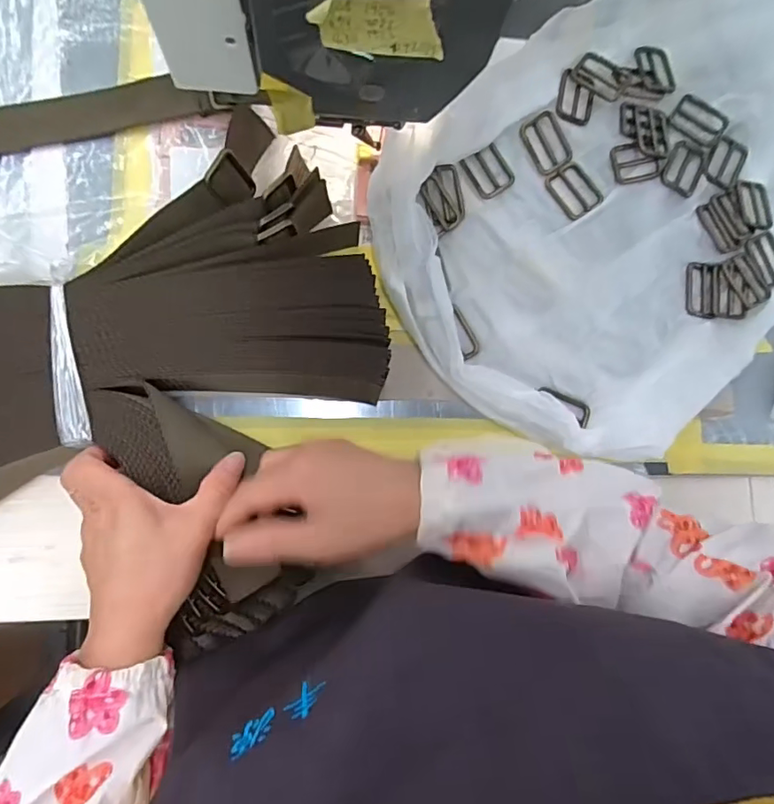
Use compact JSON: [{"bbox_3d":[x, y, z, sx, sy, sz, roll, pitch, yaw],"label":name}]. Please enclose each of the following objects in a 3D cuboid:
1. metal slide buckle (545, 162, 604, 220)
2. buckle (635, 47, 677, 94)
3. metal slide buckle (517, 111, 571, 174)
[{"bbox_3d":[0.147,-0.167,0.410,0.030,0.008,0.042,-32,88,-7],"label":"metal slide buckle"},{"bbox_3d":[0.219,-0.273,0.426,0.030,0.005,0.042,-9,85,-6],"label":"buckle"},{"bbox_3d":[0.127,-0.205,0.411,0.032,0.004,0.046,-28,97,-2],"label":"metal slide buckle"}]

